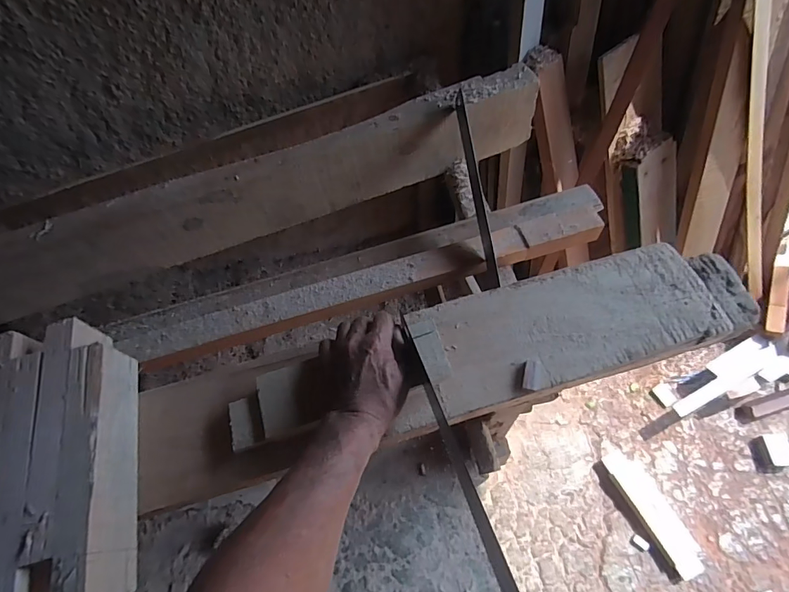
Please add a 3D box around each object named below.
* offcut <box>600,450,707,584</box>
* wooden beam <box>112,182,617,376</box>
[{"bbox_3d":[0.613,0.502,1.016,0.089,0.023,0.277,-24,60,-9],"label":"offcut"},{"bbox_3d":[-0.043,-0.033,0.675,0.799,0.048,0.125,-16,59,-5],"label":"wooden beam"}]

